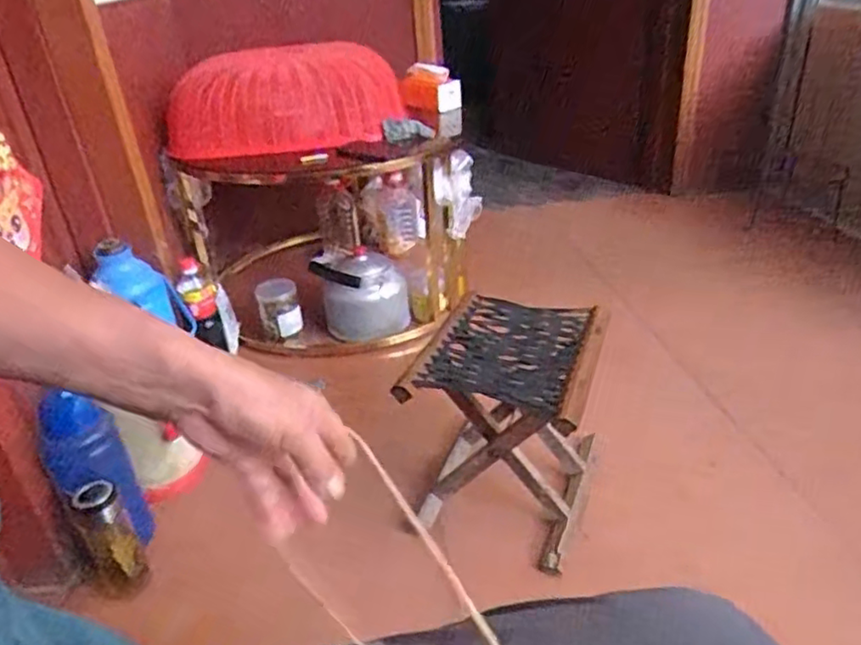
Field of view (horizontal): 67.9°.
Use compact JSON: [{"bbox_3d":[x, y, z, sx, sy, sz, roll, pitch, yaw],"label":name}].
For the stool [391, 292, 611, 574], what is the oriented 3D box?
[{"bbox_3d":[0.129,0.162,1.045,0.253,0.288,0.279,7,31,20],"label":"stool"}]

